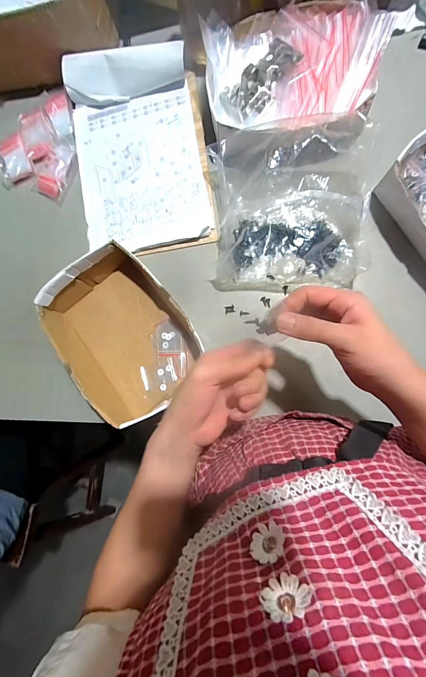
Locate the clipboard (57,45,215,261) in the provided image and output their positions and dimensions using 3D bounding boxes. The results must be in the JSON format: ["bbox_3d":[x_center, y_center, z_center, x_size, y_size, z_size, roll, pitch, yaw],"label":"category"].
[{"bbox_3d":[-0.125,-0.311,0.499,0.221,0.037,0.338,-9,89,7],"label":"clipboard"}]

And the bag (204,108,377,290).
[{"bbox_3d":[0.108,-0.192,0.421,0.228,0.097,0.222,-1,83,8],"label":"bag"}]

